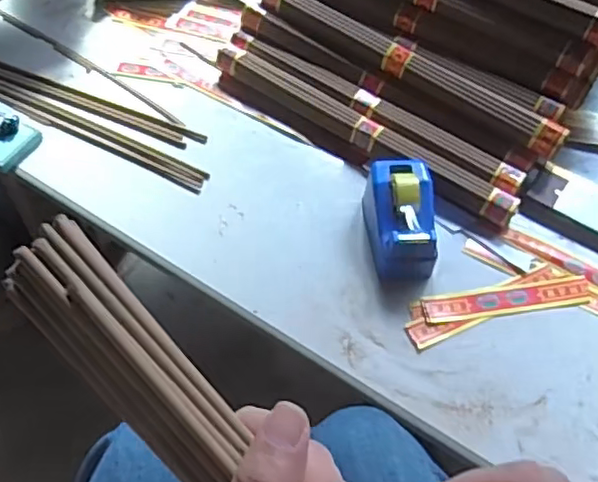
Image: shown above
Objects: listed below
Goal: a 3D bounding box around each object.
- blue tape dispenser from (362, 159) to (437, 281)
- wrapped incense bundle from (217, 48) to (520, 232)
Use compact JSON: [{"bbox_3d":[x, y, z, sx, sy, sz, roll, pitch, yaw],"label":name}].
[{"bbox_3d":[0.093,-0.020,0.548,0.058,0.056,0.105,-1,57,-3],"label":"blue tape dispenser"},{"bbox_3d":[0.057,-0.108,0.621,0.342,0.029,0.048,33,62,18],"label":"wrapped incense bundle"}]

